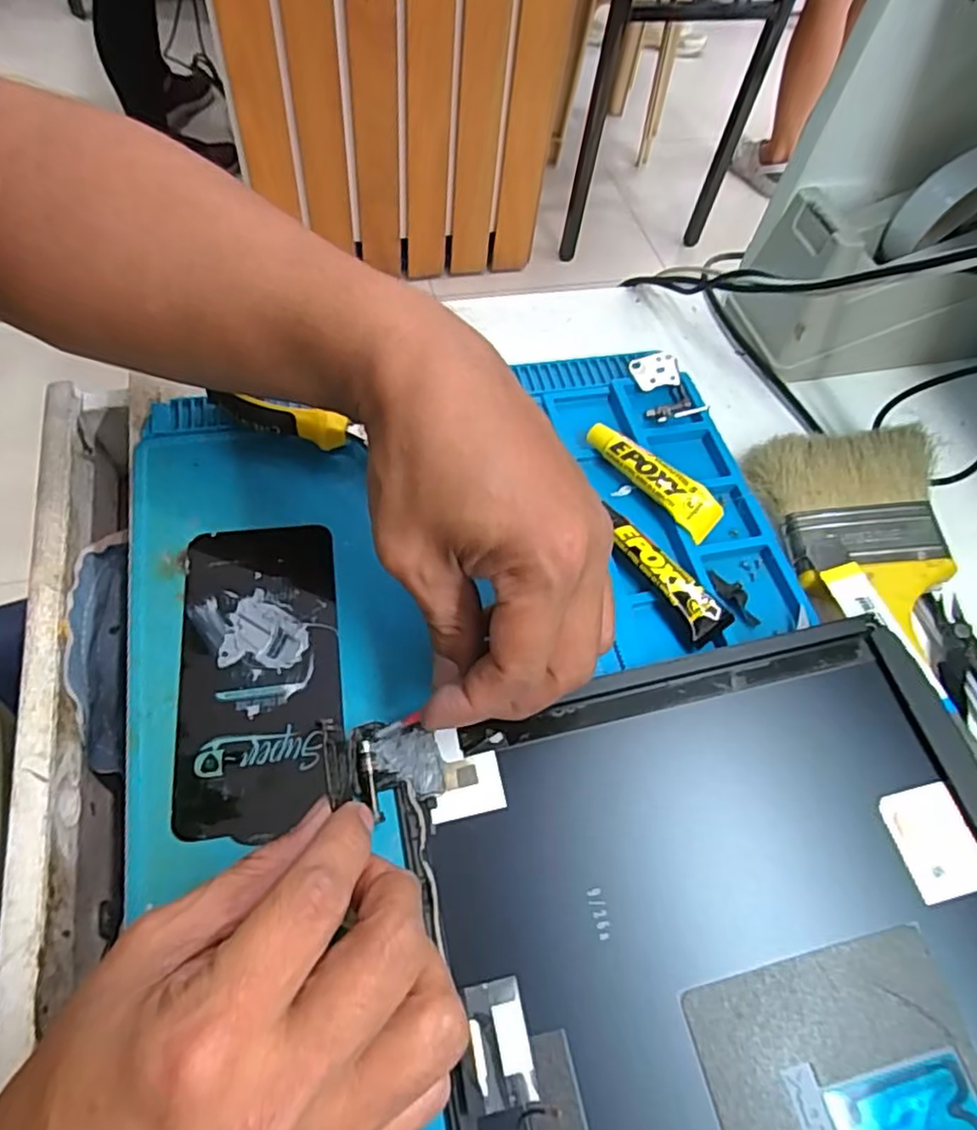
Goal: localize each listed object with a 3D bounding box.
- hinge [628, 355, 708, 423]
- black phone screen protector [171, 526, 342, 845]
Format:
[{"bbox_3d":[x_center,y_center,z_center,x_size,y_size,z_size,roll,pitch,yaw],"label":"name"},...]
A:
[{"bbox_3d":[0.106,-0.101,0.391,0.028,0.019,0.050,-18,63,-11],"label":"hinge"},{"bbox_3d":[-0.102,0.044,0.297,0.066,0.004,0.141,-7,62,-6],"label":"black phone screen protector"}]

